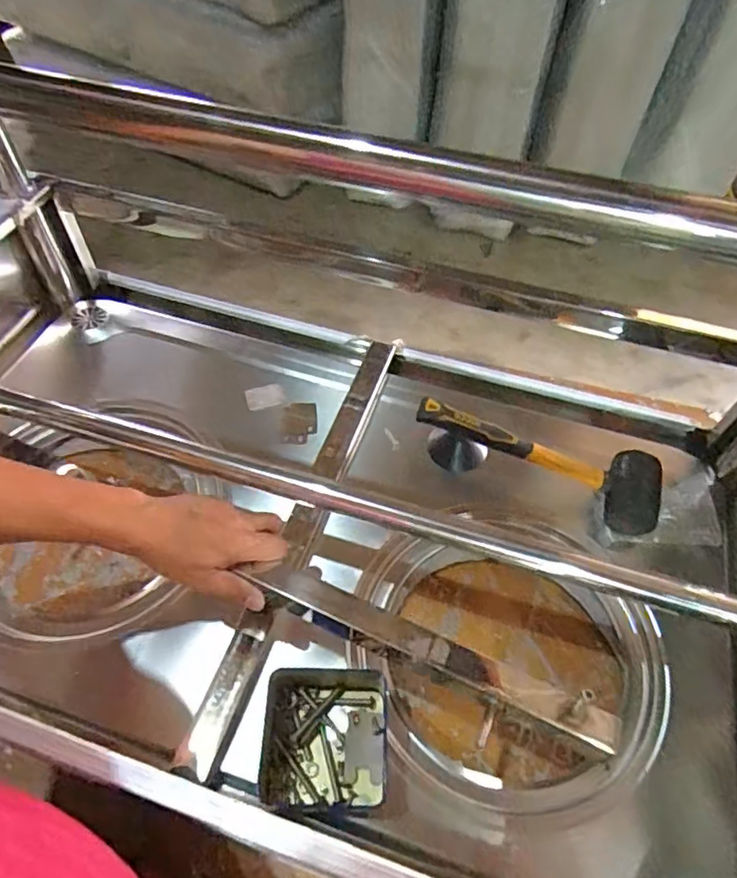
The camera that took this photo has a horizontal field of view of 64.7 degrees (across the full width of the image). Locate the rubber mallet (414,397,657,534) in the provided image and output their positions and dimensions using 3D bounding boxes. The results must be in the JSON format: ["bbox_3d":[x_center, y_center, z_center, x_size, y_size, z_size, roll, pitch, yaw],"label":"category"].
[{"bbox_3d":[0.216,0.024,0.748,0.308,0.101,0.085,20,56,12],"label":"rubber mallet"}]

